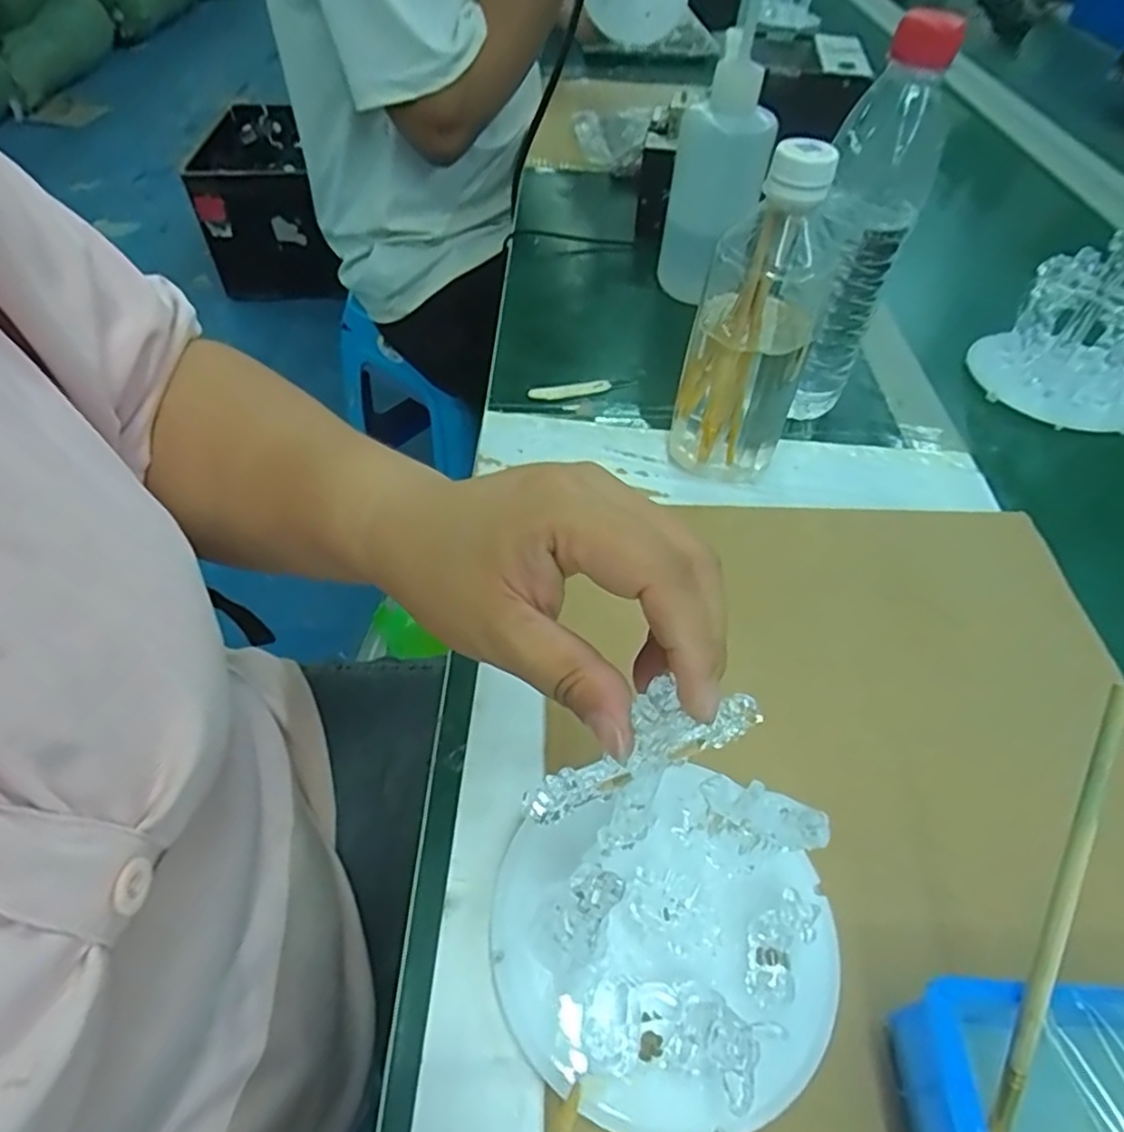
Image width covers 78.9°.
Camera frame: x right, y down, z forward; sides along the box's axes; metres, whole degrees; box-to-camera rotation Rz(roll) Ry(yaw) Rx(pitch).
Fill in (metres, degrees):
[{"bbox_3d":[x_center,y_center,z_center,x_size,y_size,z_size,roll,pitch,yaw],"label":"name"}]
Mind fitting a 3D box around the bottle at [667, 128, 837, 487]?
[{"bbox_3d":[0.107,-0.139,0.396,0.069,0.185,0.069,12,50,8],"label":"bottle"}]

